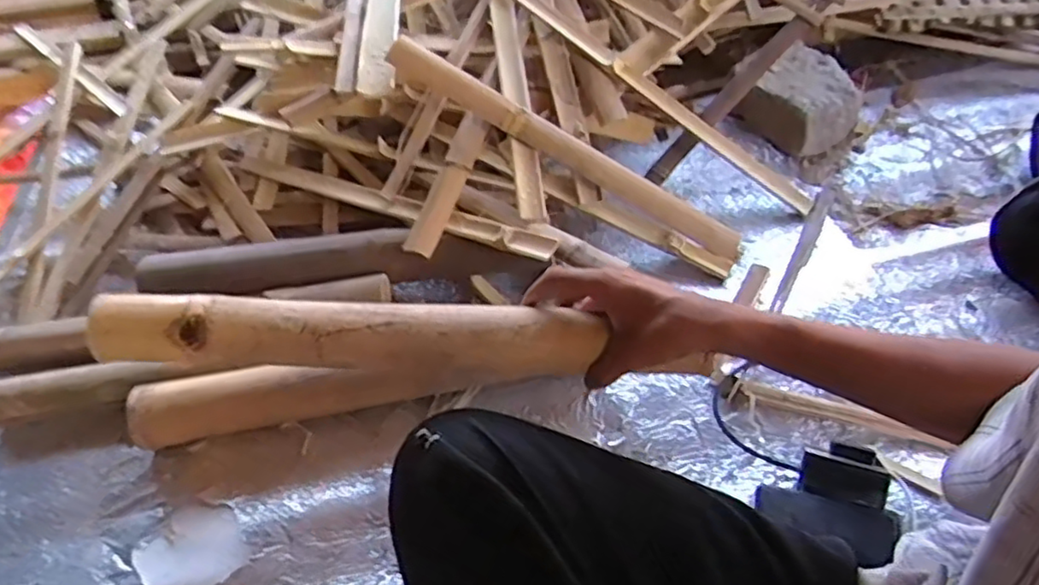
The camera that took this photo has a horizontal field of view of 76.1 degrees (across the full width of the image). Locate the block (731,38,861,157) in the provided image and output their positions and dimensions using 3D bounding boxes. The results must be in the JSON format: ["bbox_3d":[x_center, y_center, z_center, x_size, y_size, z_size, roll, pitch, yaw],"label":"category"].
[{"bbox_3d":[0.445,-0.310,1.055,0.152,0.082,0.176,-32,53,-22],"label":"block"}]

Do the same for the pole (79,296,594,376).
[{"bbox_3d":[-0.141,0.036,0.560,0.402,0.048,0.058,3,48,-5],"label":"pole"}]

